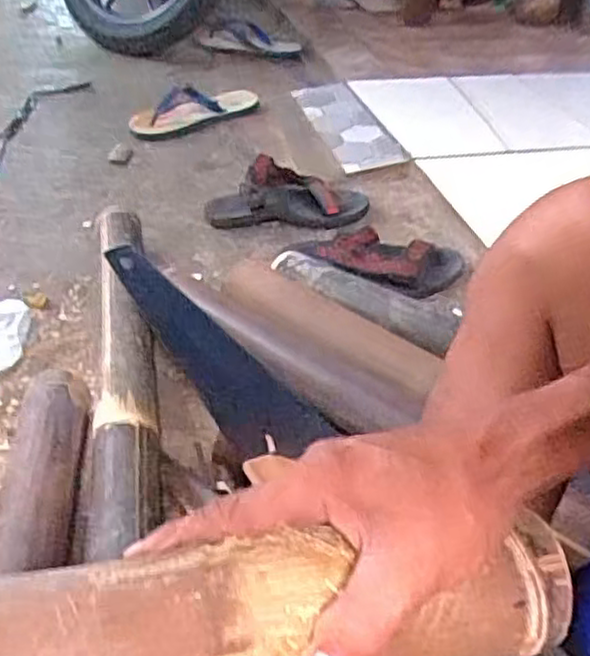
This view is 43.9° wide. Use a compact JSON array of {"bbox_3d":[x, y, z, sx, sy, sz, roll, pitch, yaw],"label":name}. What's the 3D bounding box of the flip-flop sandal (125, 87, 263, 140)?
[{"bbox_3d":[-0.196,-0.439,1.465,0.277,0.050,0.108,-16,41,-26],"label":"flip-flop sandal"}]

